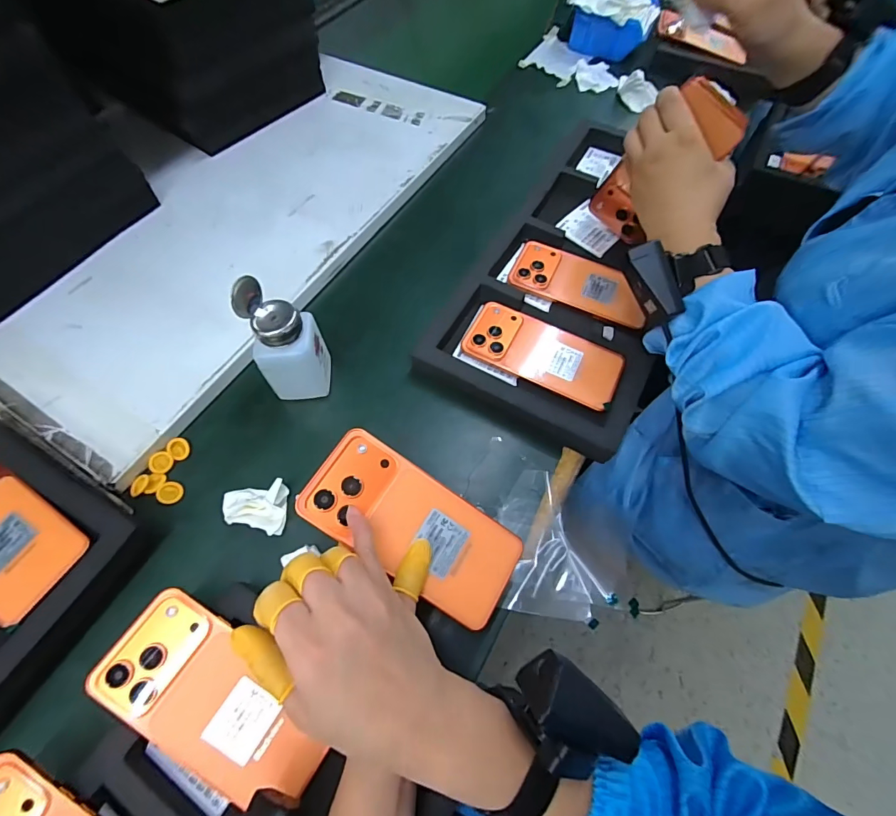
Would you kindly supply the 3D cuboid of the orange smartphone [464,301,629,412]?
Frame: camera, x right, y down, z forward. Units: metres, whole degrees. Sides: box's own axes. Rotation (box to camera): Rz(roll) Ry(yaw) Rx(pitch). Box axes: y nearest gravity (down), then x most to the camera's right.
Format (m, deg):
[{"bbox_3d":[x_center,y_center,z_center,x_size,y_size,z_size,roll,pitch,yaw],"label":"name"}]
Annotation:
[{"bbox_3d":[0.099,-0.058,0.446,0.160,0.013,0.070,25,64,12],"label":"orange smartphone"}]

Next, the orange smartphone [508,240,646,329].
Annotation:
[{"bbox_3d":[0.151,-0.144,0.484,0.153,0.007,0.074,25,64,12],"label":"orange smartphone"}]

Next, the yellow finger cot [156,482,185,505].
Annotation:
[{"bbox_3d":[-0.249,0.076,0.383,0.021,0.005,0.020,0,61,-1],"label":"yellow finger cot"}]

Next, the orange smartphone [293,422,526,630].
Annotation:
[{"bbox_3d":[-0.025,0.088,0.317,0.164,0.011,0.075,36,65,-3],"label":"orange smartphone"}]

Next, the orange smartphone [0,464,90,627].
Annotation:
[{"bbox_3d":[-0.365,0.096,0.342,0.159,0.010,0.076,29,65,14],"label":"orange smartphone"}]

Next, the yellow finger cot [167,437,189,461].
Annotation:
[{"bbox_3d":[-0.252,0.038,0.400,0.017,0.006,0.023,-41,69,-20],"label":"yellow finger cot"}]

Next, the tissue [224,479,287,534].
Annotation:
[{"bbox_3d":[-0.168,0.086,0.373,0.058,0.021,0.043,5,61,2],"label":"tissue"}]

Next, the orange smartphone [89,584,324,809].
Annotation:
[{"bbox_3d":[-0.161,0.208,0.297,0.163,0.016,0.072,43,68,2],"label":"orange smartphone"}]

